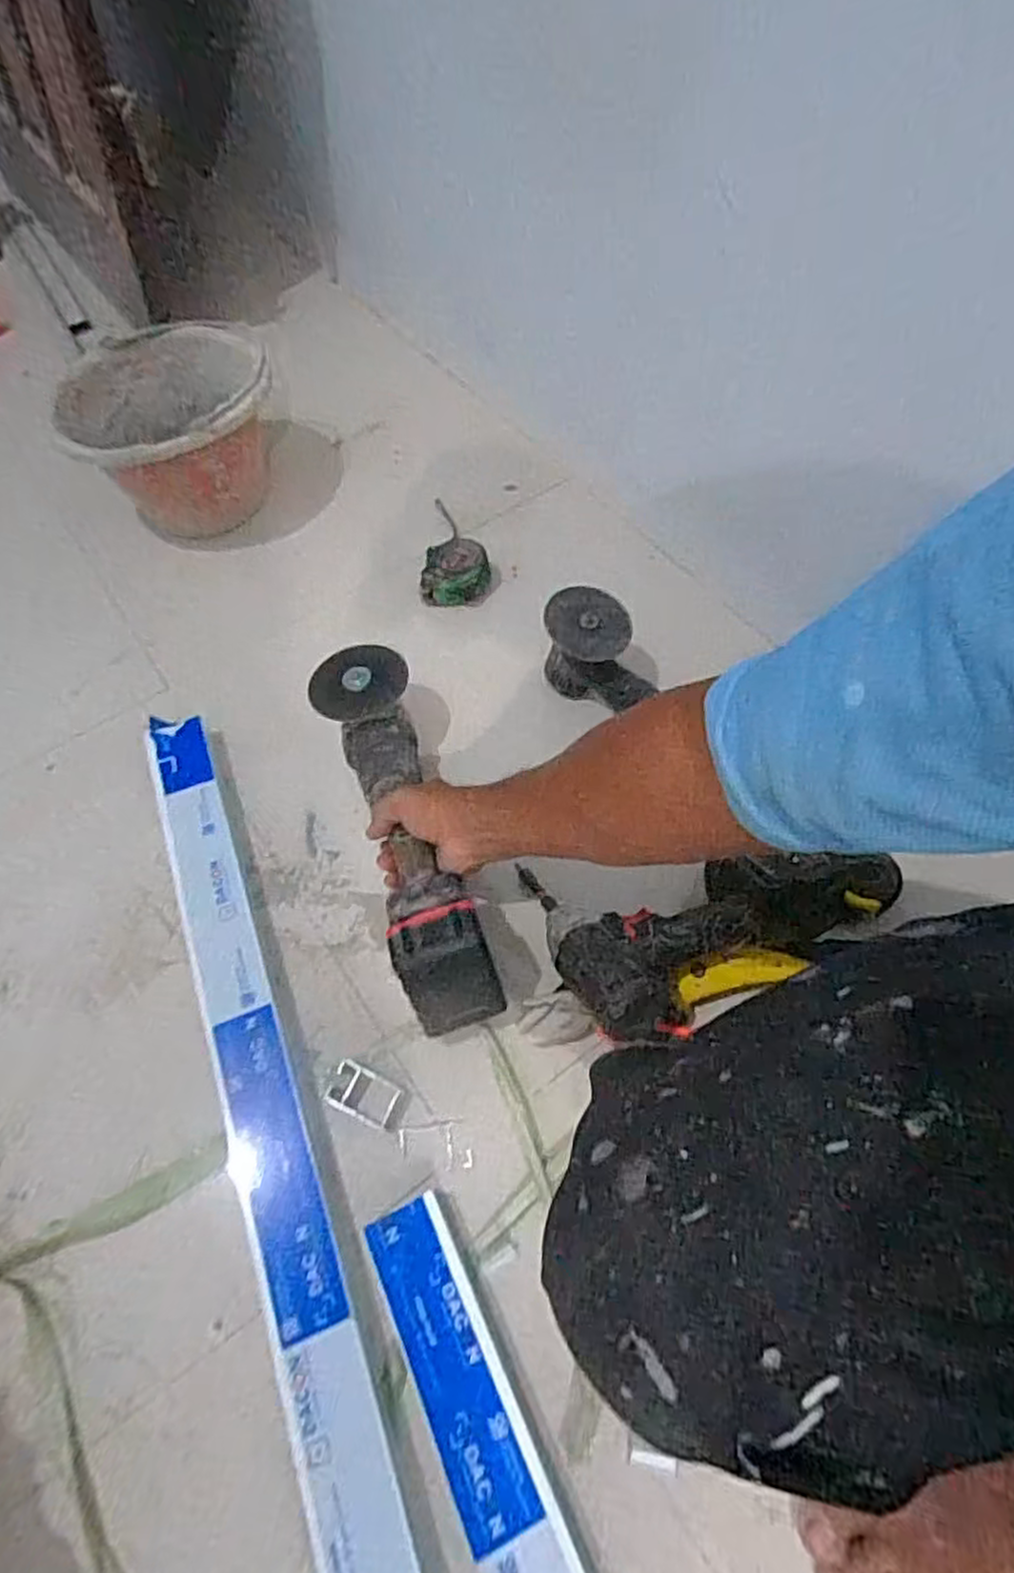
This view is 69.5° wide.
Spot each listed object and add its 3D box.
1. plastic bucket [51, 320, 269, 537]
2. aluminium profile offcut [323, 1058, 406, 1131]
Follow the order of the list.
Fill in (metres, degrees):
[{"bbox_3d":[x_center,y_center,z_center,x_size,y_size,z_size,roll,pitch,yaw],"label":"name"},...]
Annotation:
[{"bbox_3d":[-0.409,-0.438,0.924,0.236,0.156,0.232,-1,61,1],"label":"plastic bucket"},{"bbox_3d":[-0.119,0.263,0.622,0.062,0.016,0.038,20,64,12],"label":"aluminium profile offcut"}]

